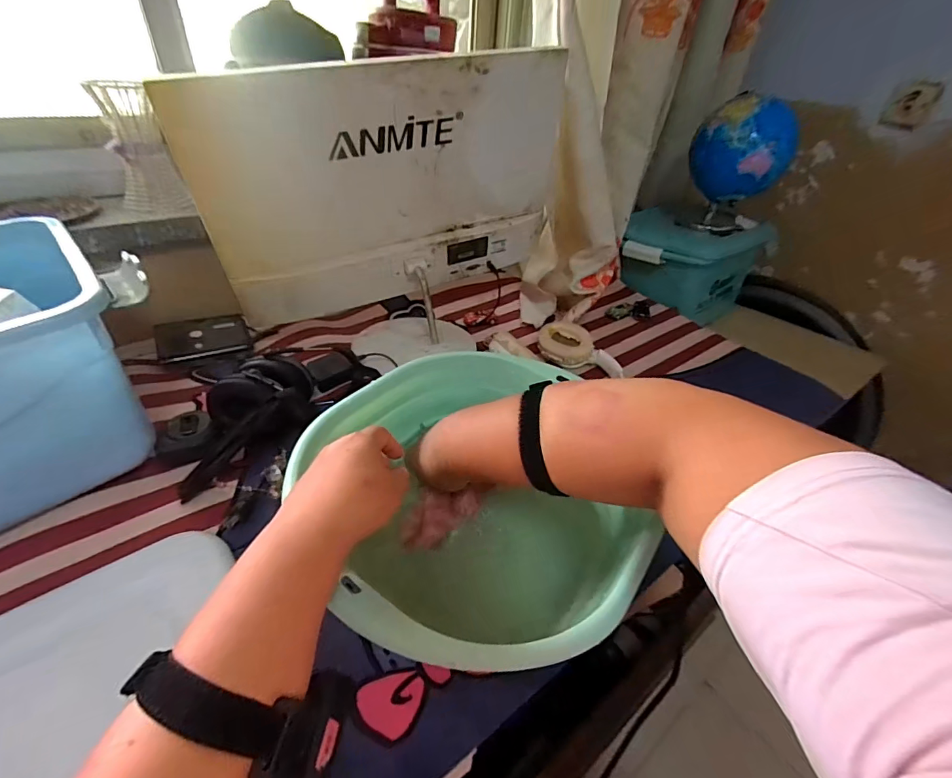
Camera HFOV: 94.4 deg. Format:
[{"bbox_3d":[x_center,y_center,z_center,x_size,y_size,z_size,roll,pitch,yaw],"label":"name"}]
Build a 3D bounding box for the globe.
[{"bbox_3d":[0.541,-0.460,0.925,0.189,0.243,0.159,22,41,20],"label":"globe"}]

